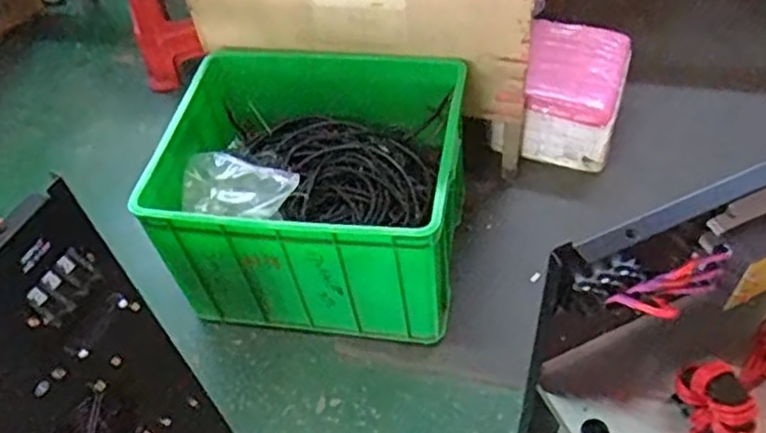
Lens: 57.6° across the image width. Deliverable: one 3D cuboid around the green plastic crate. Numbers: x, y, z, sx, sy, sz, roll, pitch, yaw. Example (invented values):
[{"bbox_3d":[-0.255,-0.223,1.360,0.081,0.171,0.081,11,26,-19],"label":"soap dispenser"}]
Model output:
[{"bbox_3d":[-0.135,-0.067,1.581,0.601,0.371,0.520,3,52,9],"label":"green plastic crate"}]

